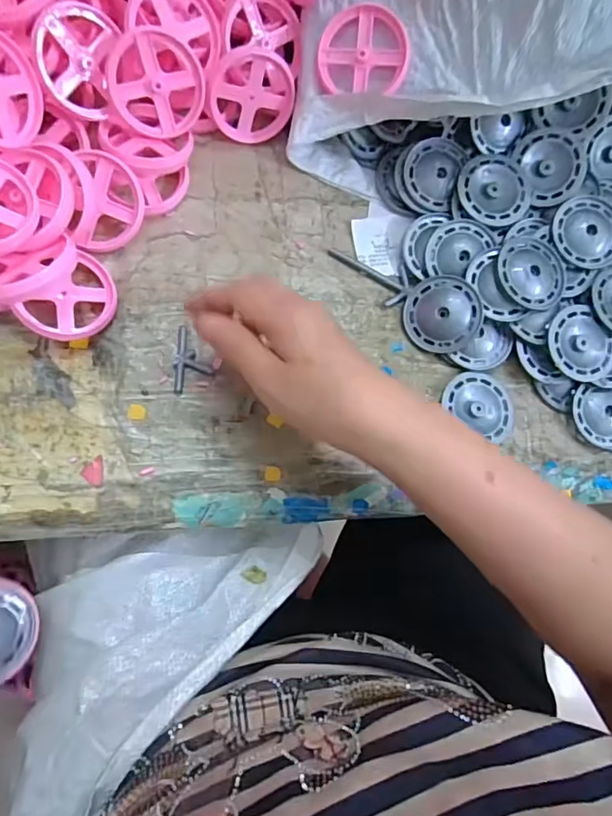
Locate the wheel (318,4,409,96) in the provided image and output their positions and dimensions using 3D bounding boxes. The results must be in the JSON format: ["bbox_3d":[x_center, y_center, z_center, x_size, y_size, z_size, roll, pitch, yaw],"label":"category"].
[{"bbox_3d":[0.041,-0.253,0.371,0.063,0.006,0.057,8,102,9],"label":"wheel"}]

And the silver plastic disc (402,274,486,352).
[{"bbox_3d":[0.103,-0.071,0.397,0.056,0.006,0.056,0,91,13],"label":"silver plastic disc"}]

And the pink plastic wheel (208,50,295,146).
[{"bbox_3d":[-0.039,-0.224,0.380,0.058,0.059,0.007,11,39,-29],"label":"pink plastic wheel"}]

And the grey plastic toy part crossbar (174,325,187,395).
[{"bbox_3d":[-0.088,-0.034,0.369,0.006,0.006,0.049,4,77,-10],"label":"grey plastic toy part crossbar"}]

